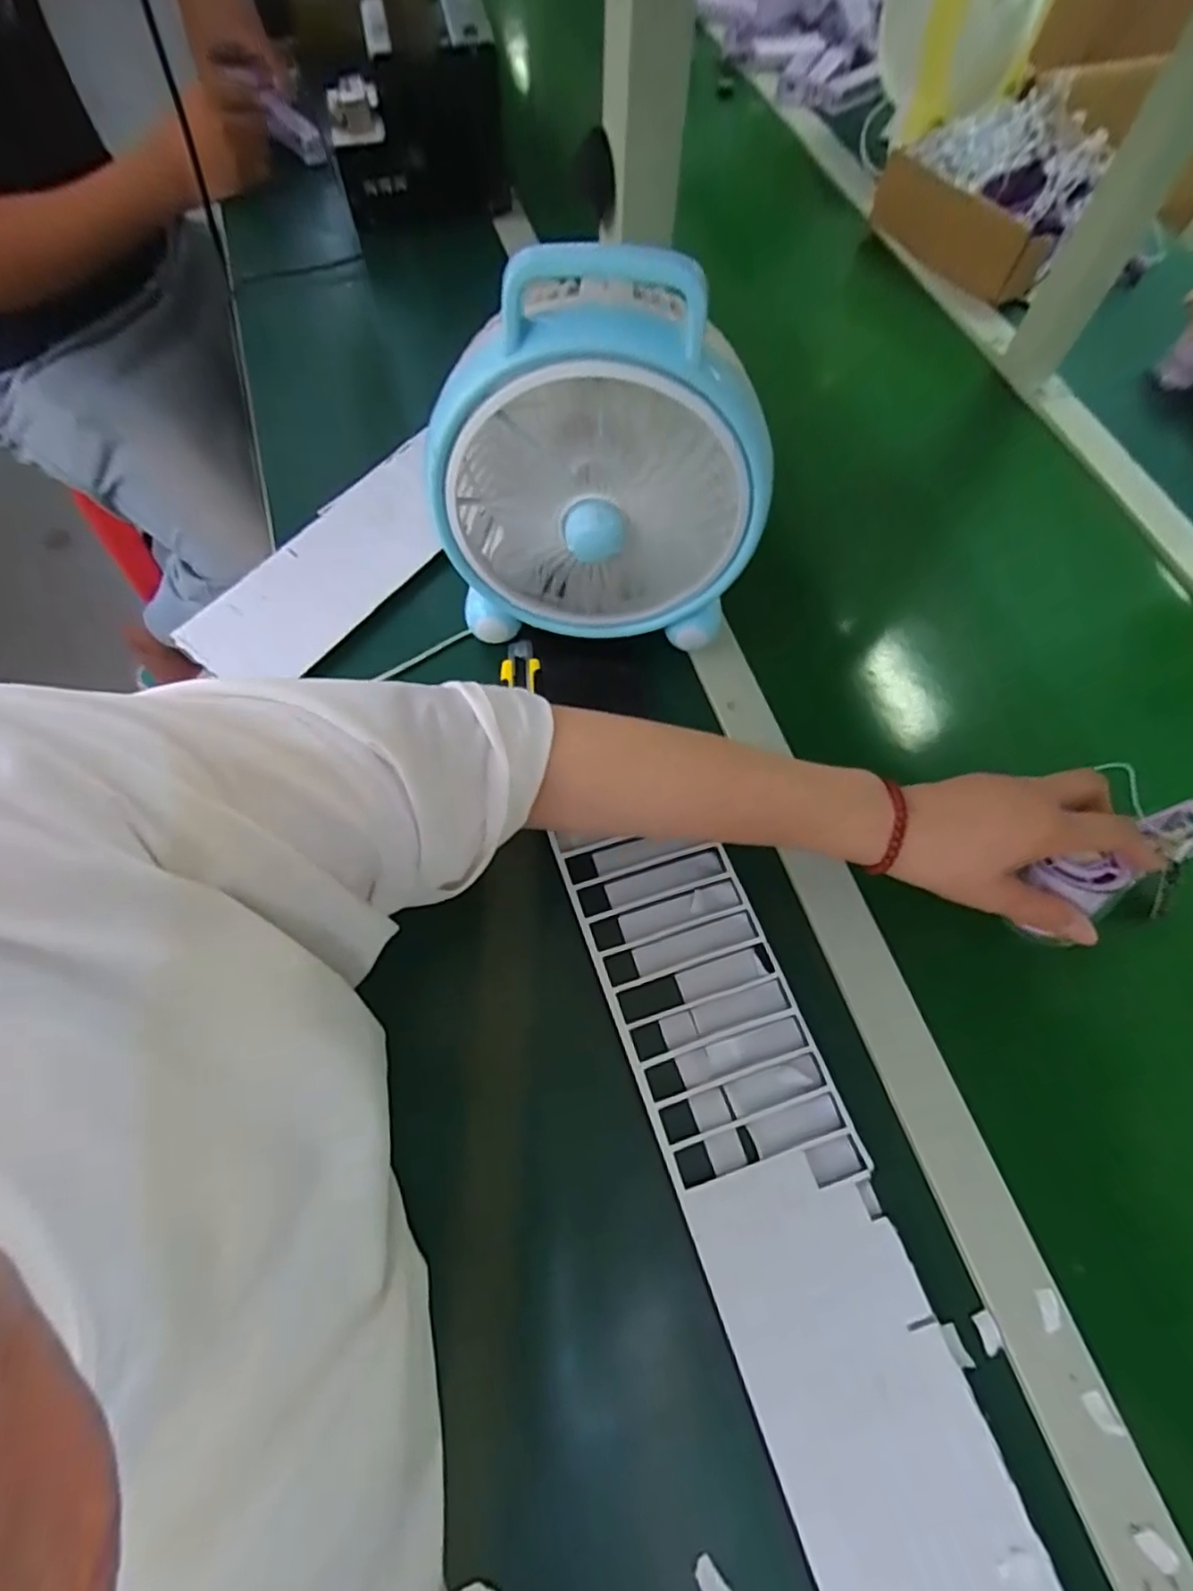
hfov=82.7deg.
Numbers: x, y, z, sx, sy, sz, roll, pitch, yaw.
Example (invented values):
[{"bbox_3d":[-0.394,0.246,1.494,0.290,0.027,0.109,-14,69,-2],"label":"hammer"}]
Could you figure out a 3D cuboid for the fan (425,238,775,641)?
[{"bbox_3d":[-0.002,-0.191,0.430,0.204,0.243,0.078,-3,66,-3],"label":"fan"}]

